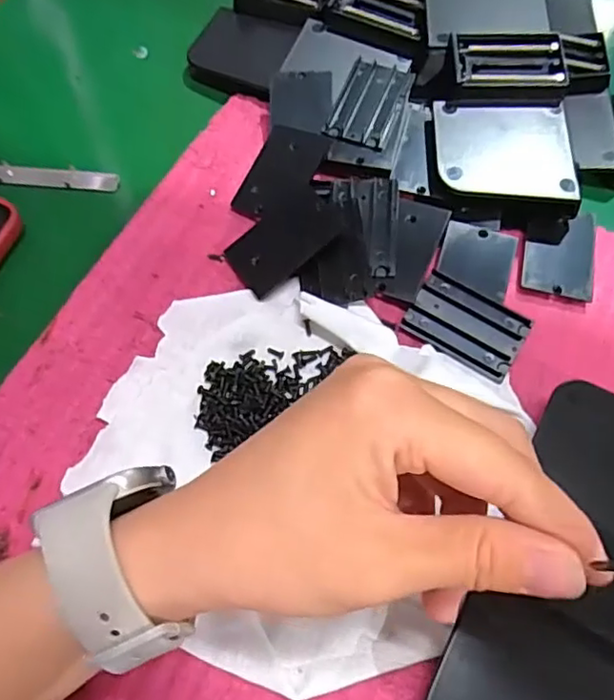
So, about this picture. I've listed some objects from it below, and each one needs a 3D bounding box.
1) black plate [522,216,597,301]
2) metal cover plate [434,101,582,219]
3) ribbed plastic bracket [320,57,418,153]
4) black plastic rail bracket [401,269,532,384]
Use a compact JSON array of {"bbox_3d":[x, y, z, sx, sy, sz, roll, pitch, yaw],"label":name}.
[{"bbox_3d":[0.133,-0.051,0.315,0.037,0.005,0.047,10,76,-1],"label":"black plate"},{"bbox_3d":[0.103,-0.102,0.319,0.070,0.015,0.060,1,70,3],"label":"metal cover plate"},{"bbox_3d":[0.035,-0.136,0.336,0.035,0.010,0.053,21,64,7],"label":"ribbed plastic bracket"},{"bbox_3d":[0.077,-0.012,0.293,0.054,0.008,0.036,29,65,11],"label":"black plastic rail bracket"}]

